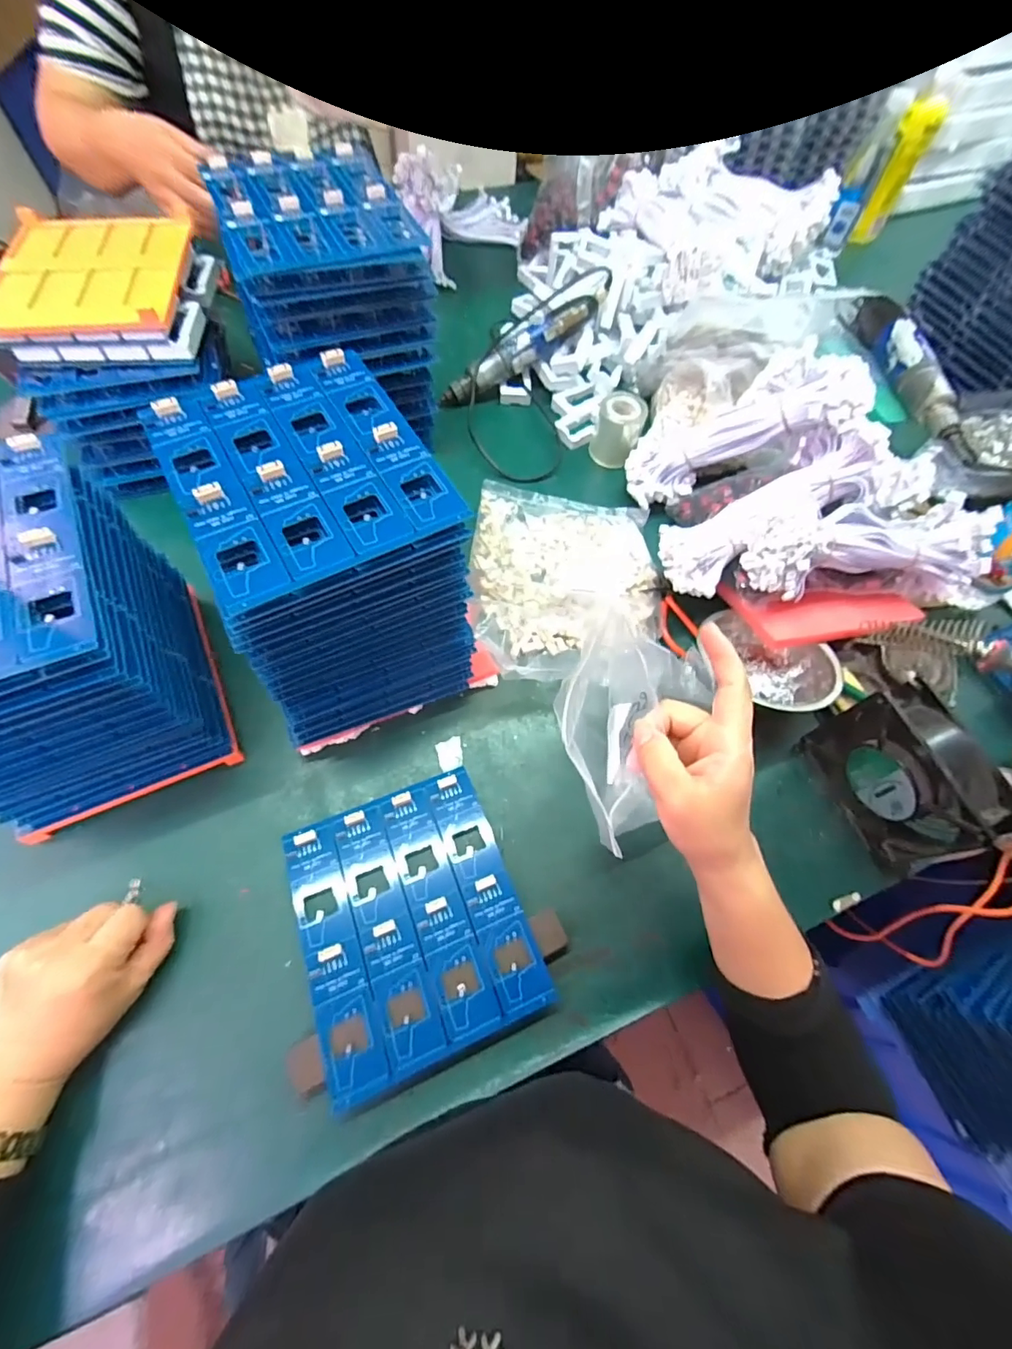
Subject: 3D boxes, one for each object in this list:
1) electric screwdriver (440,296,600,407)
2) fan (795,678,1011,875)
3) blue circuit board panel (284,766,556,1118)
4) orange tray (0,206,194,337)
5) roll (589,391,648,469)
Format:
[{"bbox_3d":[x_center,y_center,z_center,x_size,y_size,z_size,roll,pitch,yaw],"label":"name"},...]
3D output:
[{"bbox_3d":[0.021,-0.414,0.654,0.232,0.040,0.035,-33,69,0],"label":"electric screwdriver"},{"bbox_3d":[0.314,0.086,0.405,0.045,0.124,0.129,-17,66,-11],"label":"fan"},{"bbox_3d":[-0.074,0.182,0.388,0.157,0.006,0.189,-20,60,-12],"label":"blue circuit board panel"},{"bbox_3d":[-0.402,-0.387,0.488,0.161,0.021,0.192,-6,65,-6],"label":"orange tray"},{"bbox_3d":[0.137,-0.298,0.623,0.054,0.072,0.054,1,64,-3],"label":"roll"}]

